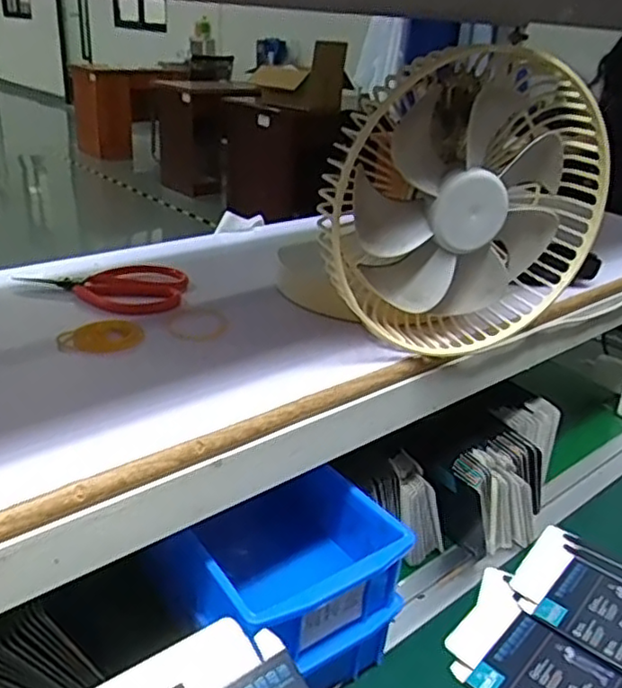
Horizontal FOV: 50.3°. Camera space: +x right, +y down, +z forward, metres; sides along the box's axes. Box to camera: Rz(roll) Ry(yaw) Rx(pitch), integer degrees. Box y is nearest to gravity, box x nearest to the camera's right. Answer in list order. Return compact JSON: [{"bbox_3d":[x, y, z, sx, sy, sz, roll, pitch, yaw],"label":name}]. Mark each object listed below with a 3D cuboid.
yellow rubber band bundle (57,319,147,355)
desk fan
[{"bbox_3d":[-0.146,-0.005,0.463,0.054,0.006,0.044,1,26,-7],"label":"yellow rubber band bundle"},{"bbox_3d":[0.101,-0.087,0.458,0.198,0.196,0.096,-13,31,-31],"label":"desk fan"}]

